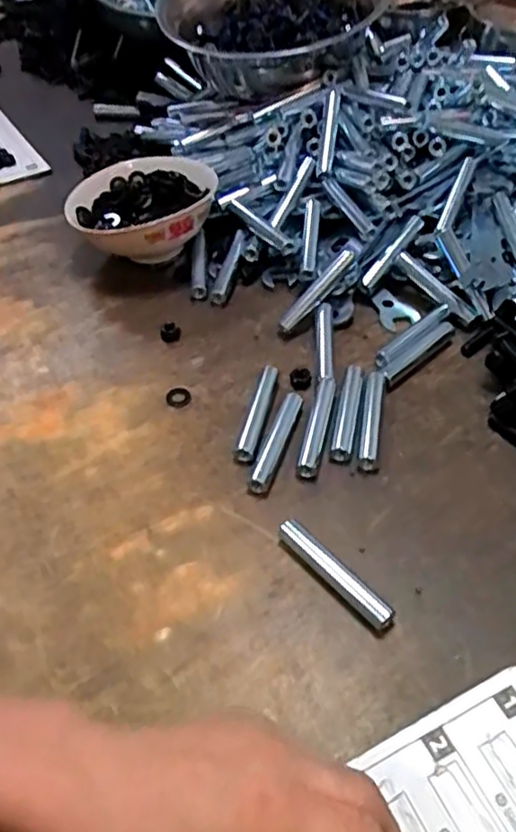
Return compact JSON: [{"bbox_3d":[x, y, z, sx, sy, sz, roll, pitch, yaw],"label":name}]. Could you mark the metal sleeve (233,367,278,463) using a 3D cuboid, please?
[{"bbox_3d":[0.000,-0.004,0.501,0.015,0.012,0.095,9,49,10],"label":"metal sleeve"}]

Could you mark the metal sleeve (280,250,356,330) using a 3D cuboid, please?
[{"bbox_3d":[0.050,-0.109,0.574,0.088,0.008,0.014,-48,58,-4],"label":"metal sleeve"}]

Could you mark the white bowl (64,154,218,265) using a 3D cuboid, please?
[{"bbox_3d":[-0.102,-0.196,0.644,0.143,0.061,0.143,-1,48,1],"label":"white bowl"}]

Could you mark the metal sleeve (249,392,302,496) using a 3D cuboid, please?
[{"bbox_3d":[0.013,0.018,0.480,0.012,0.010,0.089,14,50,15],"label":"metal sleeve"}]

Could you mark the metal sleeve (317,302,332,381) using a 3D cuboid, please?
[{"bbox_3d":[0.055,-0.060,0.549,0.012,0.011,0.088,2,48,4],"label":"metal sleeve"}]

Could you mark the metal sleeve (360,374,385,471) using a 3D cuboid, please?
[{"bbox_3d":[0.085,0.002,0.495,0.014,0.010,0.091,6,48,8],"label":"metal sleeve"}]

